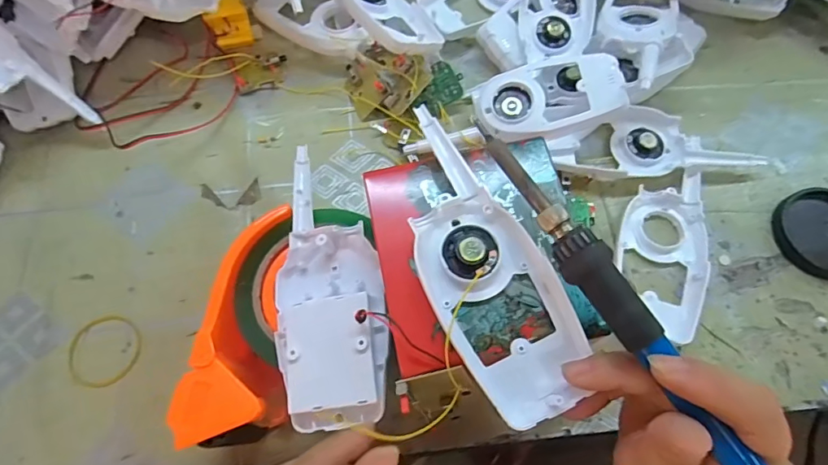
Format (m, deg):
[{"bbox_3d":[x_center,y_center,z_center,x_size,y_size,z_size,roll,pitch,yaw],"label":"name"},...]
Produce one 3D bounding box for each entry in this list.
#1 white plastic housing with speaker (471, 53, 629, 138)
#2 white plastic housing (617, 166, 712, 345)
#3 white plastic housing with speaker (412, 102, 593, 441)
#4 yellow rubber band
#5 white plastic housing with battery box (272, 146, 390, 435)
[{"bbox_3d":[0.099,-0.105,0.360,0.105,0.018,0.063,-14,68,-4],"label":"white plastic housing with speaker"},{"bbox_3d":[0.176,0.012,0.337,0.057,0.019,0.128,10,68,6],"label":"white plastic housing"},{"bbox_3d":[0.033,0.011,0.242,0.063,0.013,0.161,-20,74,-6],"label":"white plastic housing with speaker"},{"bbox_3d":[-0.212,0.081,0.331,0.051,0.004,0.047,-1,68,2],"label":"yellow rubber band"},{"bbox_3d":[-0.050,0.026,0.272,0.060,0.032,0.156,-12,62,-3],"label":"white plastic housing with battery box"}]

